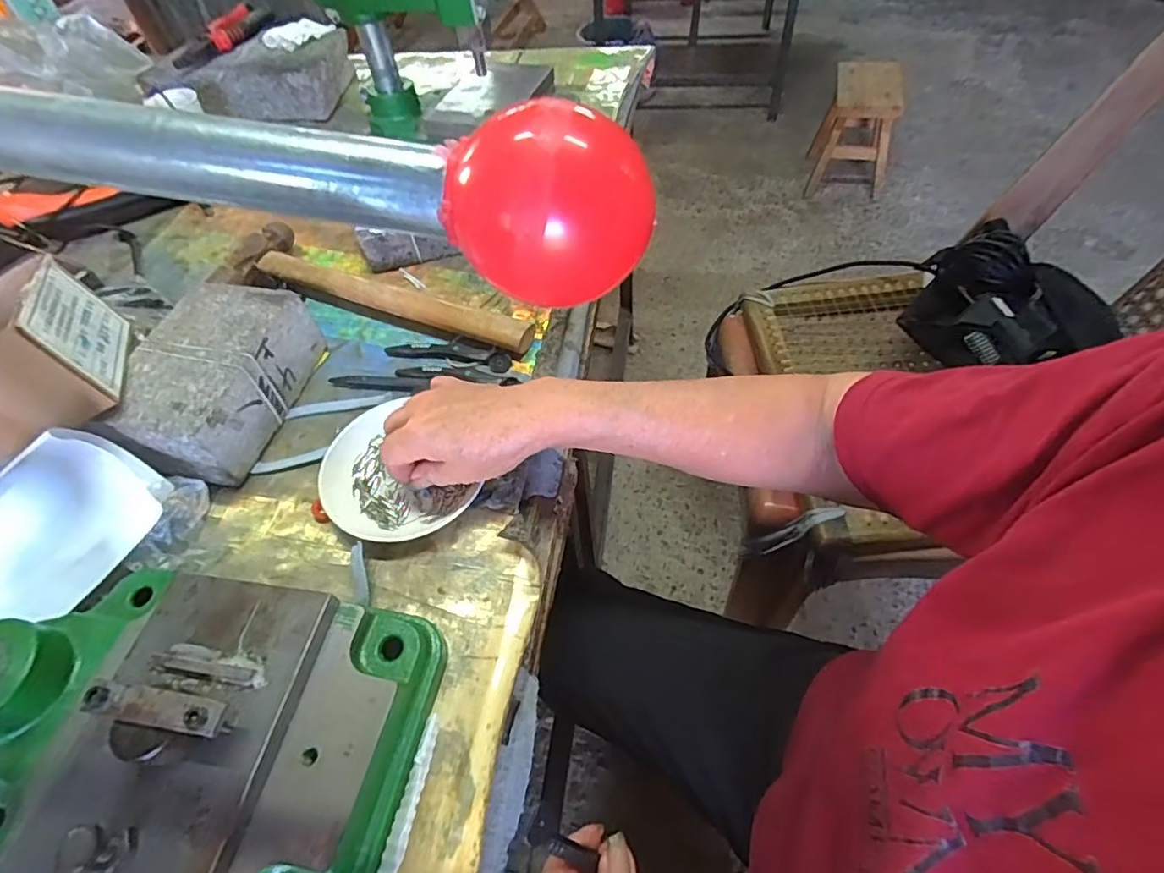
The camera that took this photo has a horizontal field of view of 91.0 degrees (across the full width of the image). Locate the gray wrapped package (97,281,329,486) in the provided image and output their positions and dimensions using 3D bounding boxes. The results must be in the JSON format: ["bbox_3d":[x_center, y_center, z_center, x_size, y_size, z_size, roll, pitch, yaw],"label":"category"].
[{"bbox_3d":[-0.283,-0.044,0.447,0.099,0.062,0.148,5,54,8],"label":"gray wrapped package"}]

